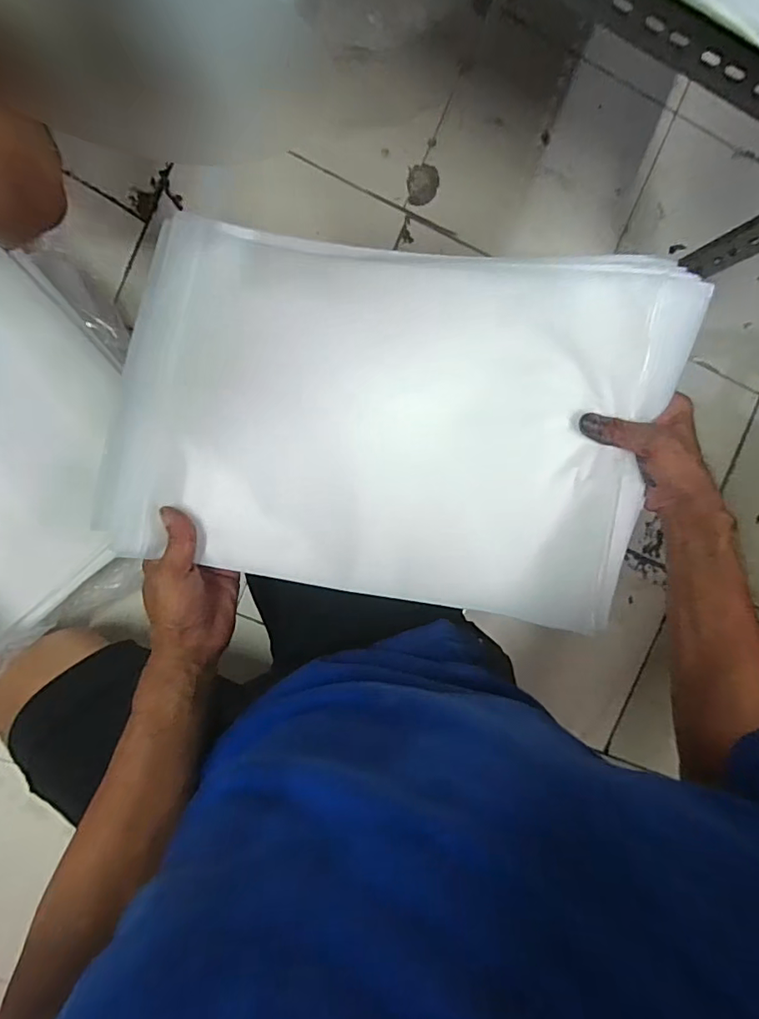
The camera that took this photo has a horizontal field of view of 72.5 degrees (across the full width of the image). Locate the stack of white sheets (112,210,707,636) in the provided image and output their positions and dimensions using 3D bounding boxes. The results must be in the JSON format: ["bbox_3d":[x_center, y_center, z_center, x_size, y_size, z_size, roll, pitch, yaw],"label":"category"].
[{"bbox_3d":[0.010,-0.077,0.432,0.427,0.100,0.296,7,94,-7],"label":"stack of white sheets"}]

